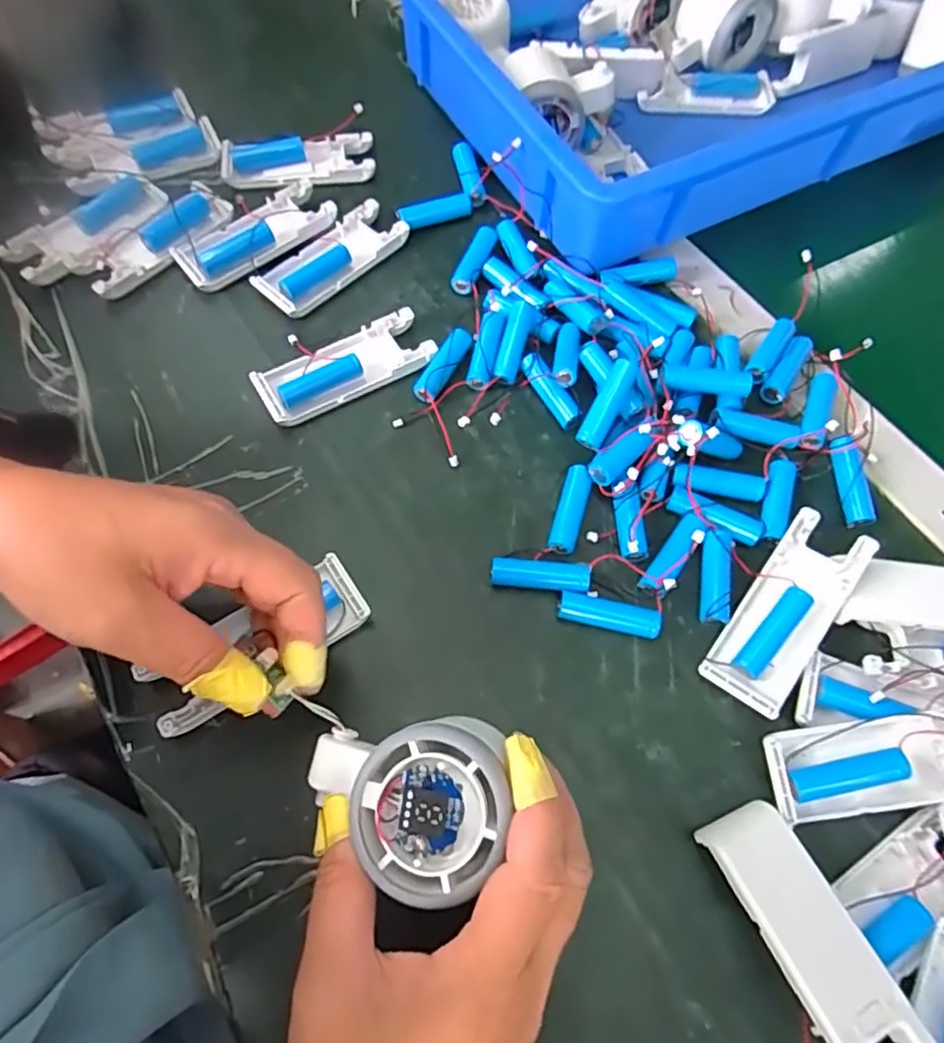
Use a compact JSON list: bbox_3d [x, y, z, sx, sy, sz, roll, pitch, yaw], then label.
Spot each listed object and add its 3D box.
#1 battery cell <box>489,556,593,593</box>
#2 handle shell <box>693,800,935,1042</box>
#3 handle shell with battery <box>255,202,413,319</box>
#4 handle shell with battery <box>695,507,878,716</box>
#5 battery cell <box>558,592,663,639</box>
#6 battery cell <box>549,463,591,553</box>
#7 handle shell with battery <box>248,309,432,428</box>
[{"bbox_3d":[0.035,0.029,0.328,0.051,0.013,0.015,5,66,0],"label":"battery cell"},{"bbox_3d":[0.137,0.167,0.253,0.039,0.010,0.103,-21,55,-11],"label":"handle shell"},{"bbox_3d":[-0.091,-0.174,0.413,0.101,0.013,0.040,-42,74,-18],"label":"handle shell with battery"},{"bbox_3d":[0.158,0.045,0.314,0.040,0.021,0.102,36,69,13],"label":"handle shell with battery"},{"bbox_3d":[0.070,0.048,0.322,0.051,0.012,0.013,13,66,4],"label":"battery cell"},{"bbox_3d":[0.054,-0.006,0.343,0.014,0.014,0.049,17,66,5],"label":"battery cell"},{"bbox_3d":[-0.075,-0.092,0.376,0.103,0.014,0.039,-26,69,-13],"label":"handle shell with battery"}]

